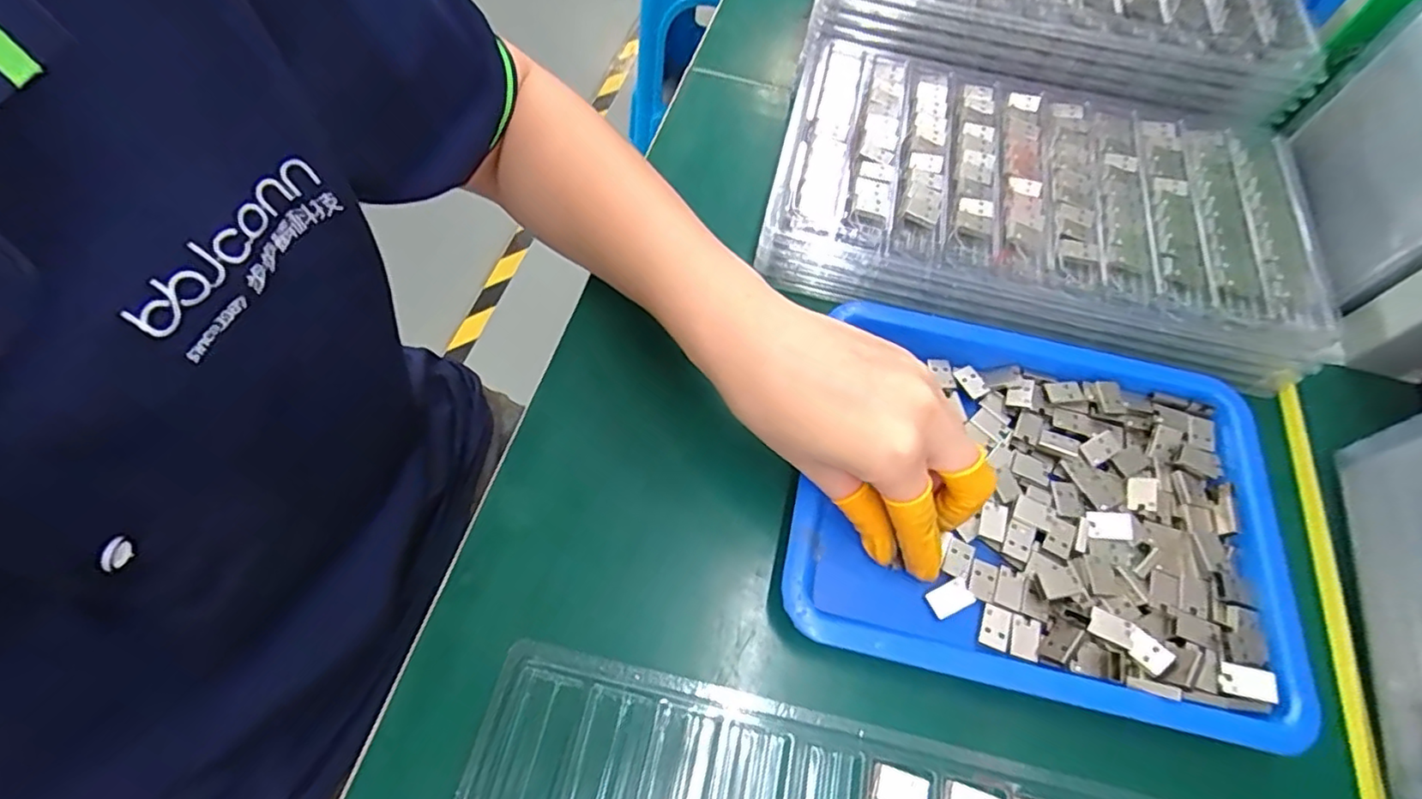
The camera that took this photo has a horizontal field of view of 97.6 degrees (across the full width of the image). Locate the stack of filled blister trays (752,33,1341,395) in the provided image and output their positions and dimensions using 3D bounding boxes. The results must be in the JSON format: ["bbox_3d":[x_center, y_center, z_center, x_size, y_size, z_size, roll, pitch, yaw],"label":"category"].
[{"bbox_3d":[0.186,-0.117,0.365,0.293,0.050,0.186,14,62,4],"label":"stack of filled blister trays"}]

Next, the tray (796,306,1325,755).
[{"bbox_3d":[0.152,0.047,0.287,0.216,0.026,0.169,11,61,7],"label":"tray"}]

